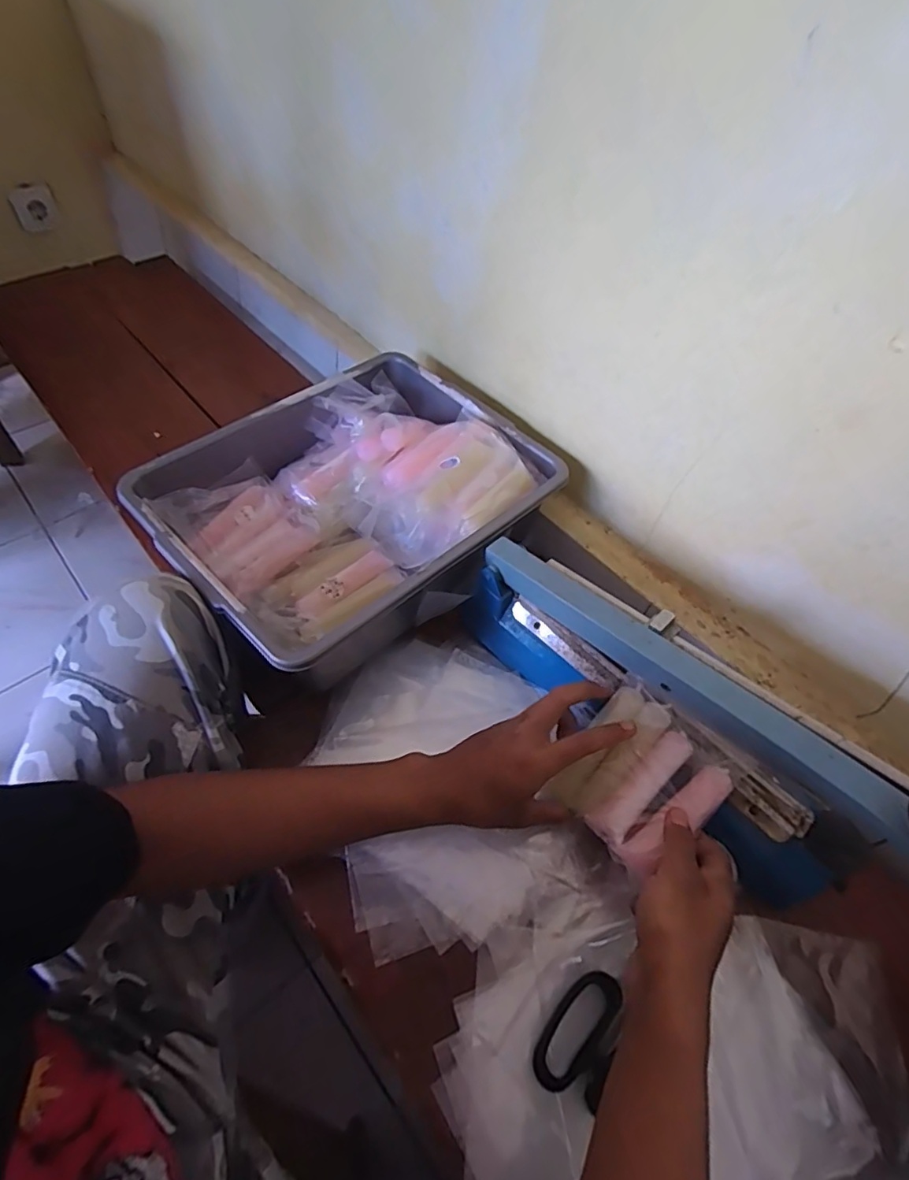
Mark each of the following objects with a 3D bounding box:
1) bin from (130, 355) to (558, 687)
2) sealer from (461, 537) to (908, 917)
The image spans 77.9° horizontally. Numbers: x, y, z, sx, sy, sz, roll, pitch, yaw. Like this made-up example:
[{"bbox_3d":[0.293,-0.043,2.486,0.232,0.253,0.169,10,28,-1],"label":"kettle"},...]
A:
[{"bbox_3d":[-0.108,-0.087,0.643,0.313,0.113,0.387,40,62,22],"label":"bin"},{"bbox_3d":[0.172,0.088,0.494,0.086,0.179,0.404,-36,64,-25],"label":"sealer"}]

